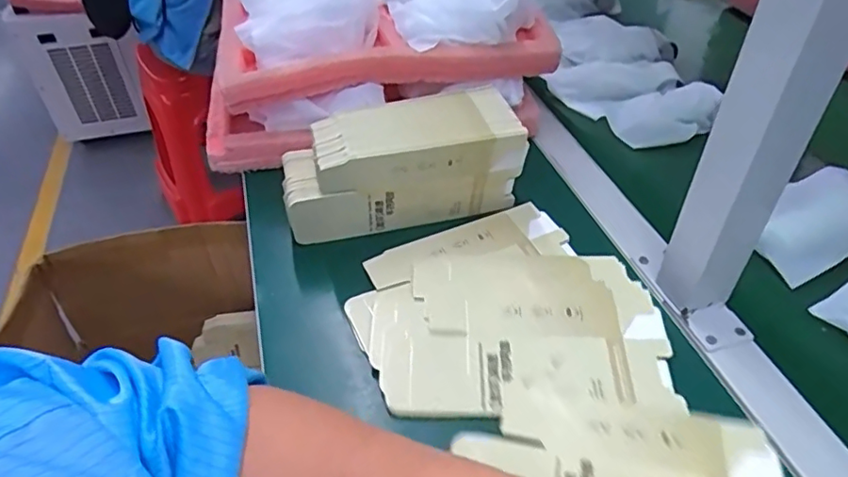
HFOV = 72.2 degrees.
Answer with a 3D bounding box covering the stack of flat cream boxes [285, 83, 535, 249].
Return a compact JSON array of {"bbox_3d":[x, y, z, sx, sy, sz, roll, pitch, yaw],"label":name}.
[{"bbox_3d":[-0.018,-0.058,0.491,0.192,0.091,0.074,-11,40,-6],"label":"stack of flat cream boxes"}]

